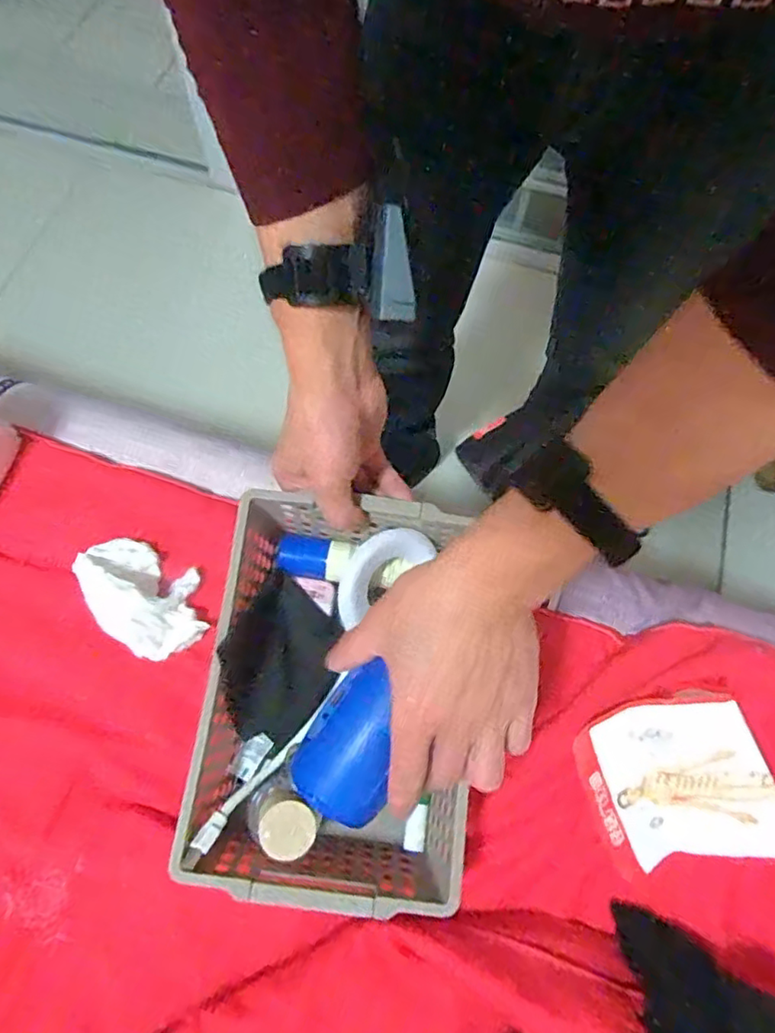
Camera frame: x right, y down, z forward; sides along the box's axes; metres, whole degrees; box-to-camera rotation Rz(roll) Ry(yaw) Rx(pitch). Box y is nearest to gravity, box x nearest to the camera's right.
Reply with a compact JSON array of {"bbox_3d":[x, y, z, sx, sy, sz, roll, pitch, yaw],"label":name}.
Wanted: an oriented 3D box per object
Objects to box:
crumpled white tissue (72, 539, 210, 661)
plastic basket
[{"bbox_3d":[-0.197,0.065,0.492,0.106,0.056,0.077,33,71,11],"label":"crumpled white tissue"},{"bbox_3d":[-0.036,0.128,0.448,0.182,0.084,0.268,5,68,1],"label":"plastic basket"}]

